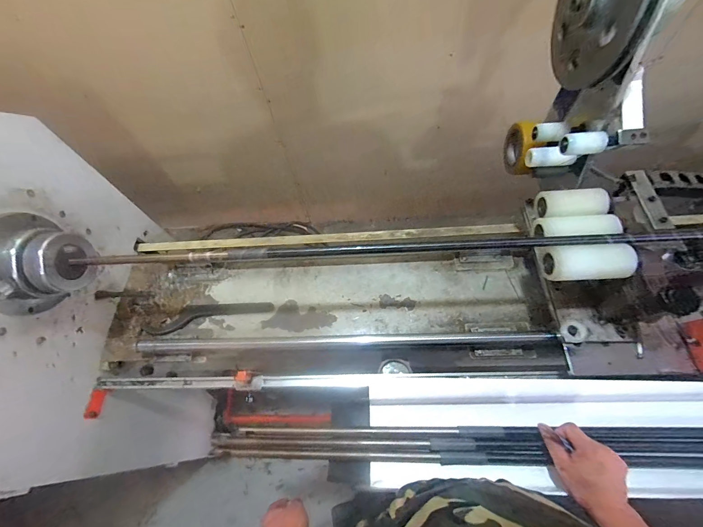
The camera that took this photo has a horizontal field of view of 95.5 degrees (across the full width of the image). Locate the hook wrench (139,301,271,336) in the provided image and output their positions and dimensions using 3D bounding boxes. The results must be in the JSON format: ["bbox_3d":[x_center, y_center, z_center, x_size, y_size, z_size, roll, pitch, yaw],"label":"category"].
[{"bbox_3d":[-0.360,0.126,0.811,0.325,0.017,0.062,-12,62,-2],"label":"hook wrench"}]

